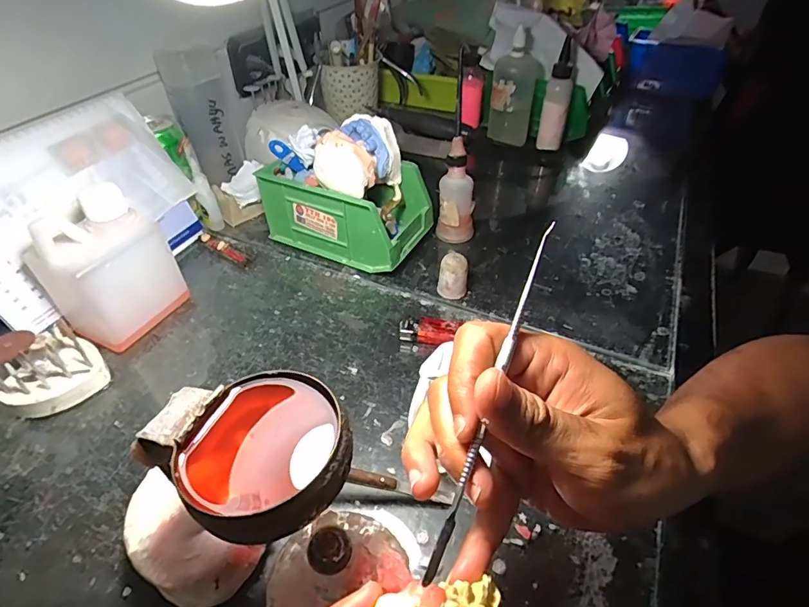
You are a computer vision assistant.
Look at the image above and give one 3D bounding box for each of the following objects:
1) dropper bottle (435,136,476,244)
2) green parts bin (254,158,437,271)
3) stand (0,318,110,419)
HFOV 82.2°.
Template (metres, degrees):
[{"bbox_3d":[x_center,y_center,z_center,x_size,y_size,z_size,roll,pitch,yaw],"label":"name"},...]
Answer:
[{"bbox_3d":[0.059,-0.119,0.513,0.035,0.108,0.036,-30,51,-27],"label":"dropper bottle"},{"bbox_3d":[-0.063,-0.110,0.526,0.169,0.085,0.097,20,48,21],"label":"green parts bin"},{"bbox_3d":[-0.293,0.053,0.382,0.068,0.050,0.072,32,53,29],"label":"stand"}]

